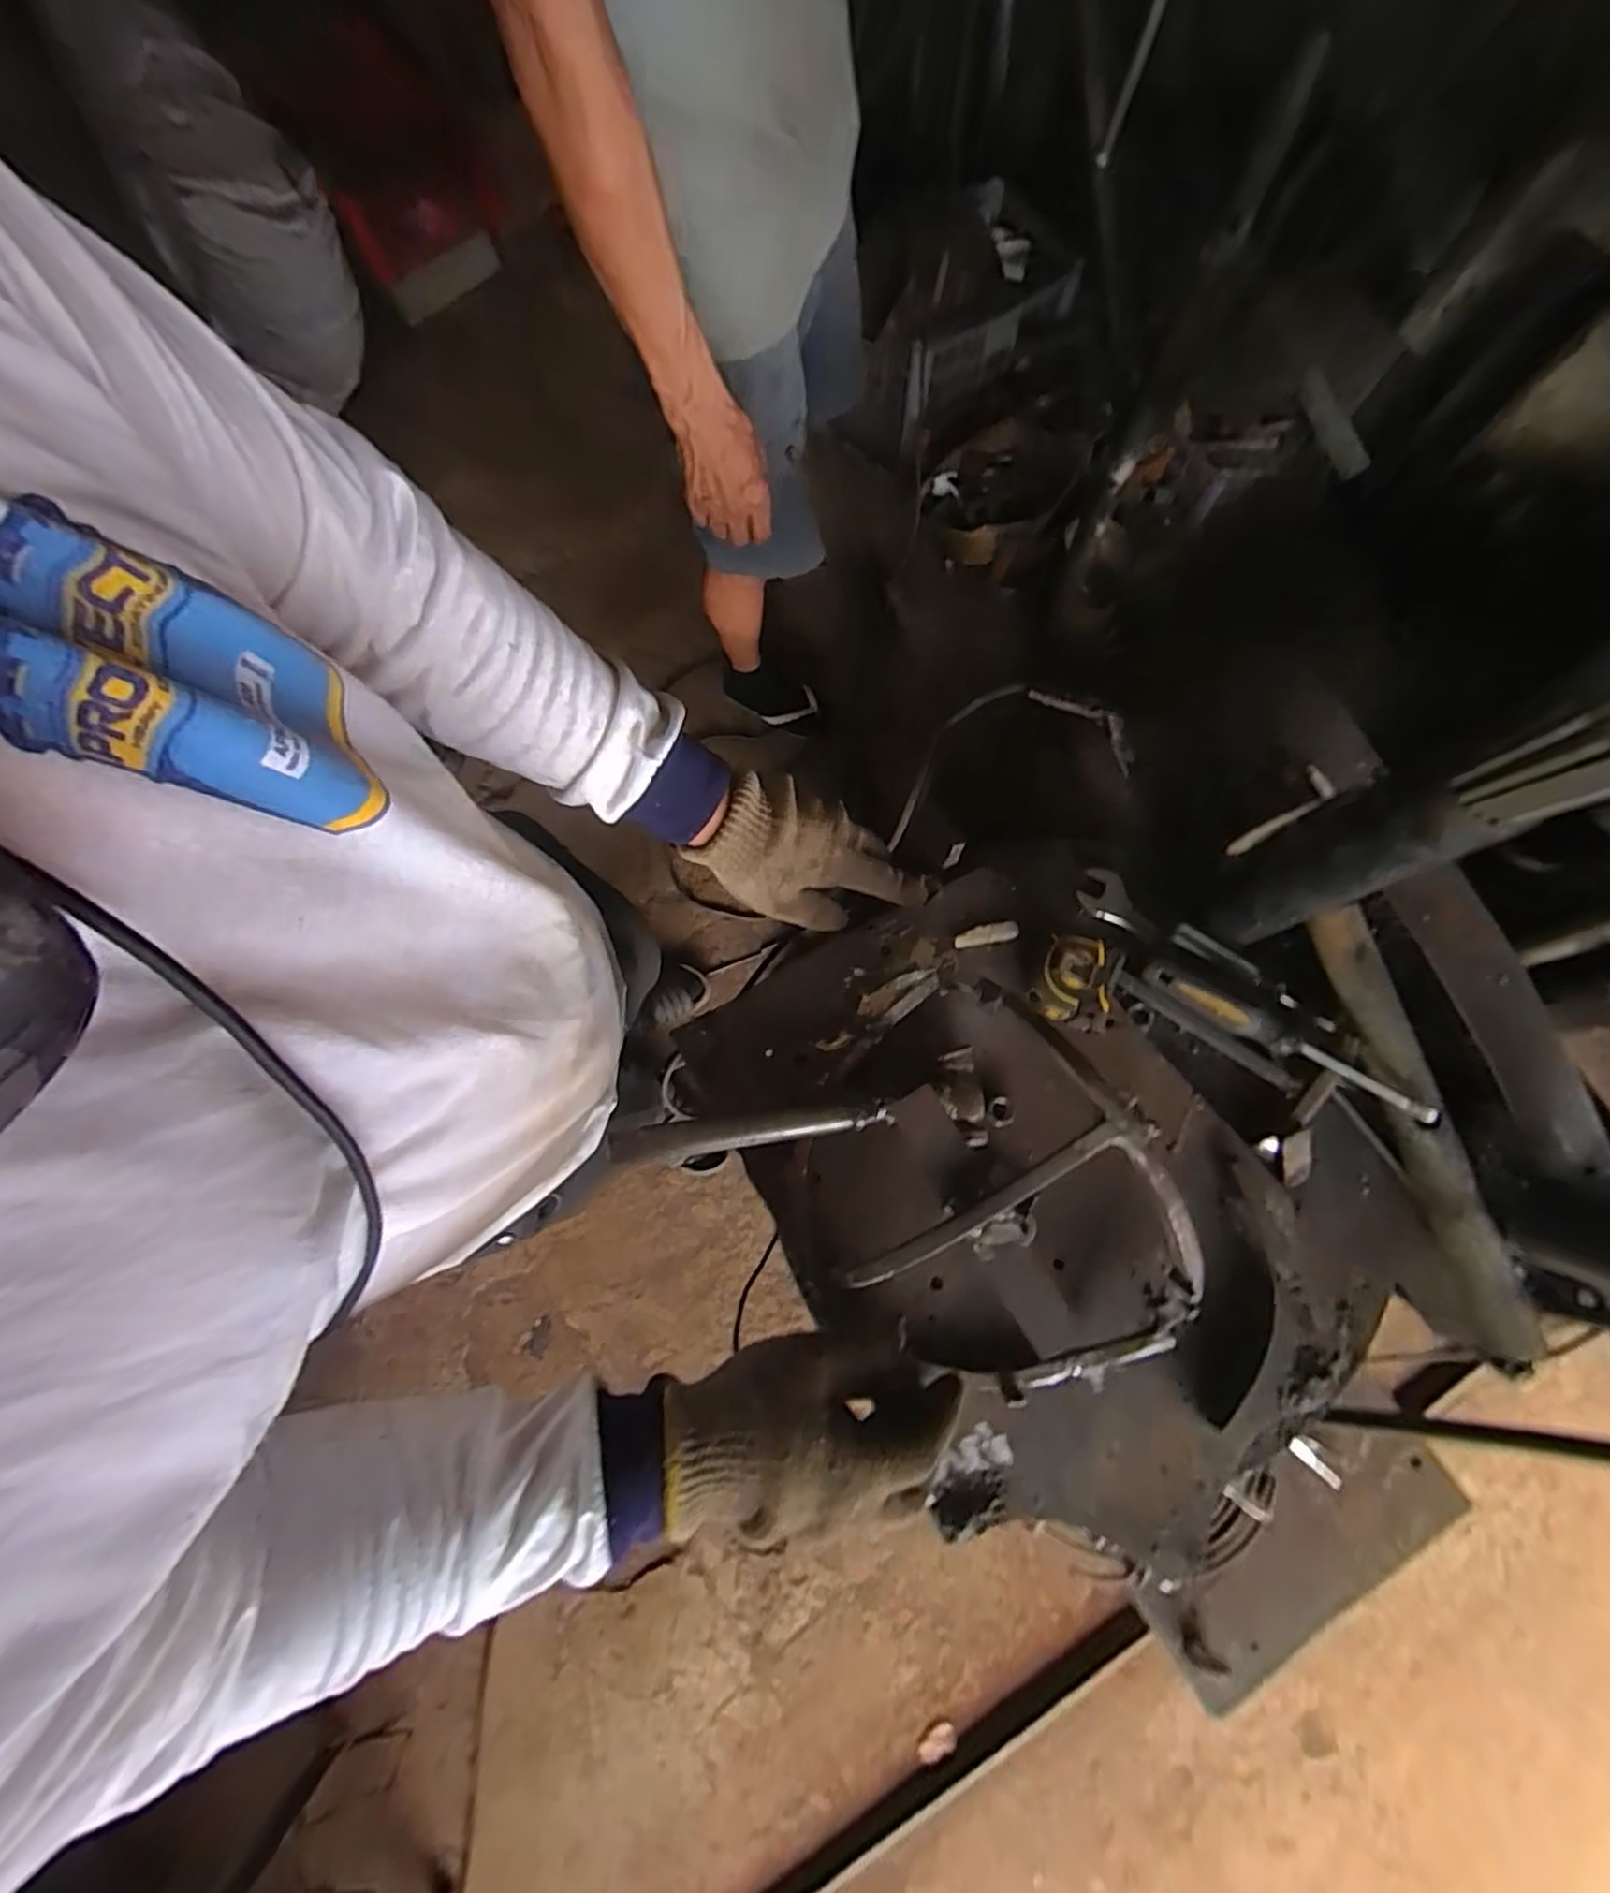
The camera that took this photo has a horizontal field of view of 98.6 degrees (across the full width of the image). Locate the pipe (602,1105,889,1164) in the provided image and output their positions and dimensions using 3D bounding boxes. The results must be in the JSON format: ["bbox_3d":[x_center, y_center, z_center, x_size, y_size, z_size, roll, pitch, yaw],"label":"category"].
[{"bbox_3d":[-0.033,0.116,0.438,0.175,0.020,0.020,-6,77,-10],"label":"pipe"}]

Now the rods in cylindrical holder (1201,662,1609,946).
[{"bbox_3d":[0.311,-0.066,0.352,0.057,0.253,0.052,-31,78,-6],"label":"rods in cylindrical holder"}]

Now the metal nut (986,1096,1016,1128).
[{"bbox_3d":[0.131,0.111,0.464,0.020,0.009,0.020,0,77,1],"label":"metal nut"}]

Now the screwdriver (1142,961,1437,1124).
[{"bbox_3d":[0.324,0.061,0.470,0.188,0.028,0.026,31,79,8],"label":"screwdriver"}]

